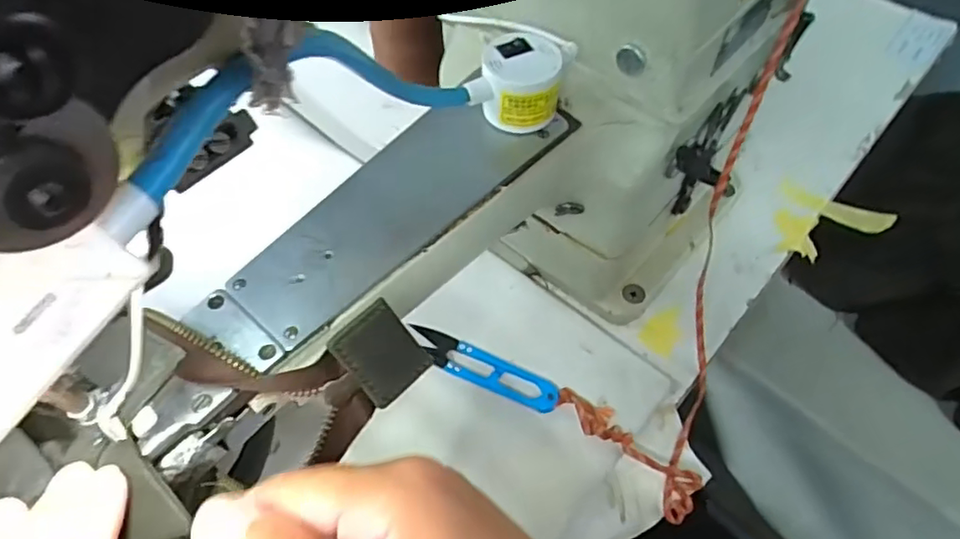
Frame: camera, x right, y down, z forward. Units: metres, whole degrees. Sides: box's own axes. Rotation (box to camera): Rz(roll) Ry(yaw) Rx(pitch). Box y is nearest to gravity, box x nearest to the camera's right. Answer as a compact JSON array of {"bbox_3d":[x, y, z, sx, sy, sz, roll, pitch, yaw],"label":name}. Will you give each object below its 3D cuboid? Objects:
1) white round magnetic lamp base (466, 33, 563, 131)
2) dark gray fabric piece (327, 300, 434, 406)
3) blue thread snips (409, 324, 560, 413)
[{"bbox_3d":[0.017,-0.087,0.283,0.040,0.032,0.033,1,58,3],"label":"white round magnetic lamp base"},{"bbox_3d":[-0.037,0.032,0.226,0.026,0.034,0.004,-42,23,-17],"label":"dark gray fabric piece"},{"bbox_3d":[0.002,0.059,0.364,0.098,0.008,0.026,22,61,16],"label":"blue thread snips"}]

